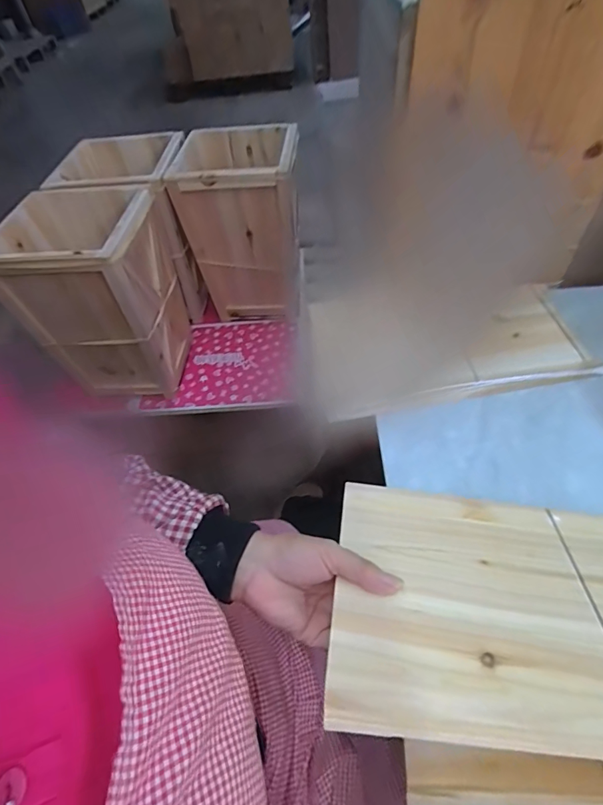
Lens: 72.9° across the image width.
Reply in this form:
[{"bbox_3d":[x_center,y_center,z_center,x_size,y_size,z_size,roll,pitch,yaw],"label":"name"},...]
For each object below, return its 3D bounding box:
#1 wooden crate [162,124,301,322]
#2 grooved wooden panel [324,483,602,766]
[{"bbox_3d":[-0.127,-0.414,0.980,0.251,0.375,0.259,0,51,6],"label":"wooden crate"},{"bbox_3d":[0.206,0.161,0.328,0.350,0.016,0.203,3,32,7],"label":"grooved wooden panel"}]

